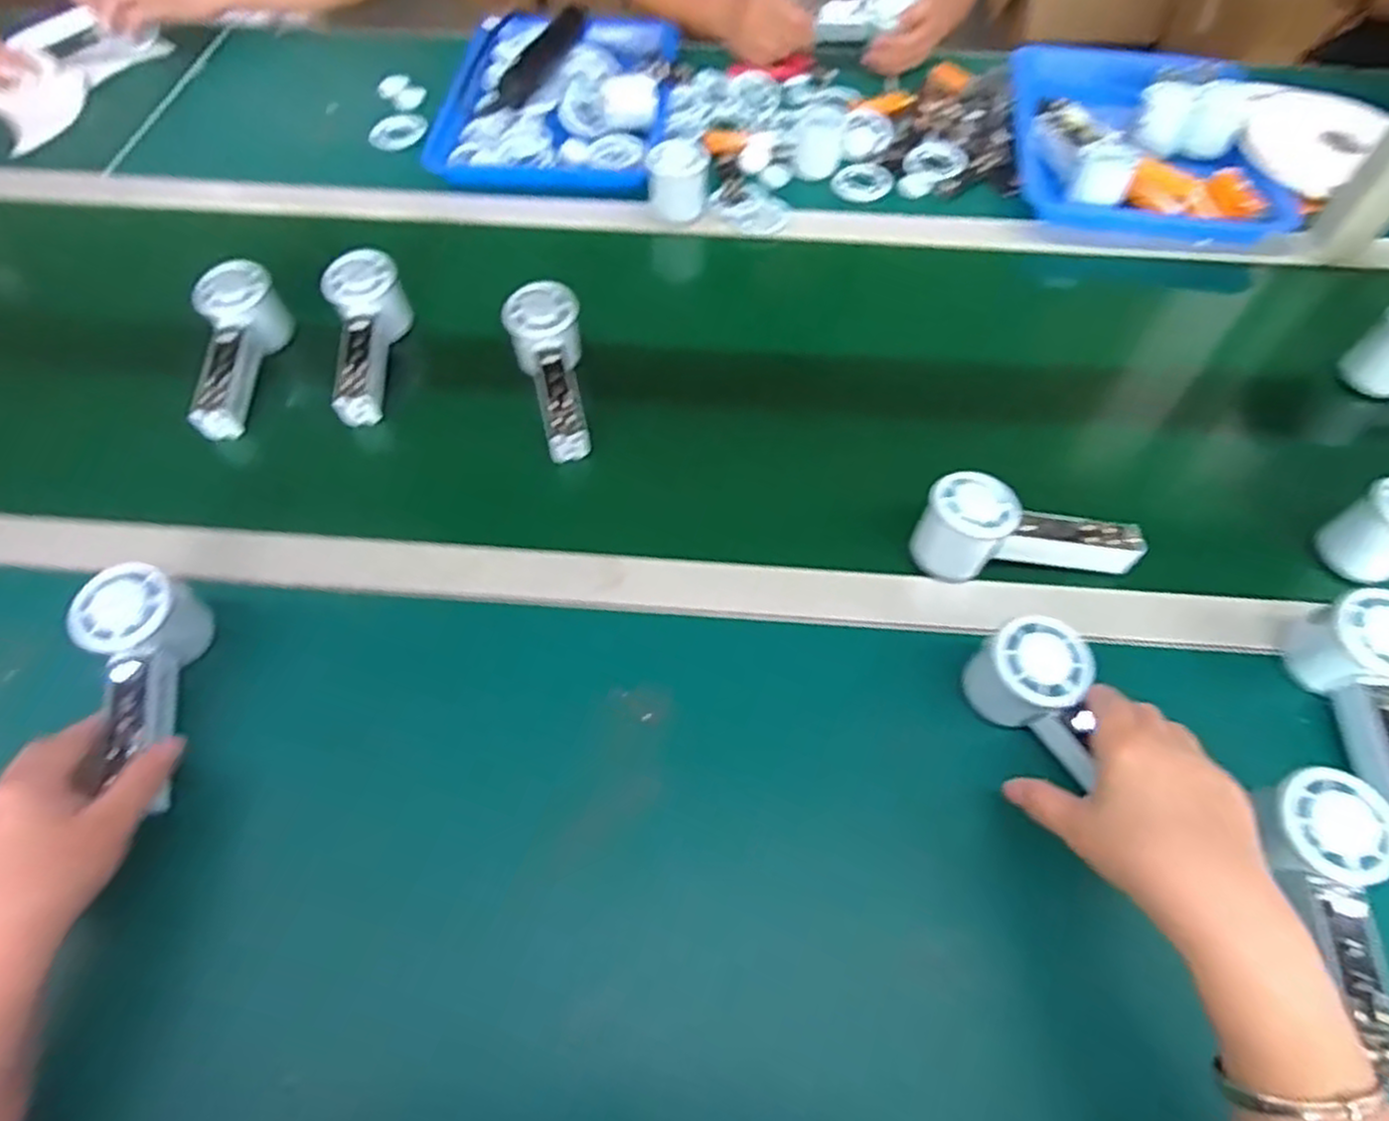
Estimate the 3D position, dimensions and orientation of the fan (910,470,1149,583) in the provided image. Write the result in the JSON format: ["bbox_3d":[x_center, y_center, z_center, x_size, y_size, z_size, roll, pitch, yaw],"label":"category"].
[{"bbox_3d":[0.238,-0.018,0.532,0.155,0.064,0.057,5,60,1],"label":"fan"}]

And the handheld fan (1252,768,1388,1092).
[{"bbox_3d":[0.339,0.189,0.387,0.056,0.047,0.150,1,73,-1],"label":"handheld fan"}]

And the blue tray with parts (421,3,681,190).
[{"bbox_3d":[-0.143,-0.553,0.857,0.268,0.049,0.350,5,60,1],"label":"blue tray with parts"}]

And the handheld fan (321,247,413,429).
[{"bbox_3d":[-0.286,-0.188,0.640,0.059,0.056,0.155,-1,75,-3],"label":"handheld fan"}]

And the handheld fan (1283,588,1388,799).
[{"bbox_3d":[0.424,0.096,0.449,0.050,0.061,0.144,0,60,-2],"label":"handheld fan"}]

